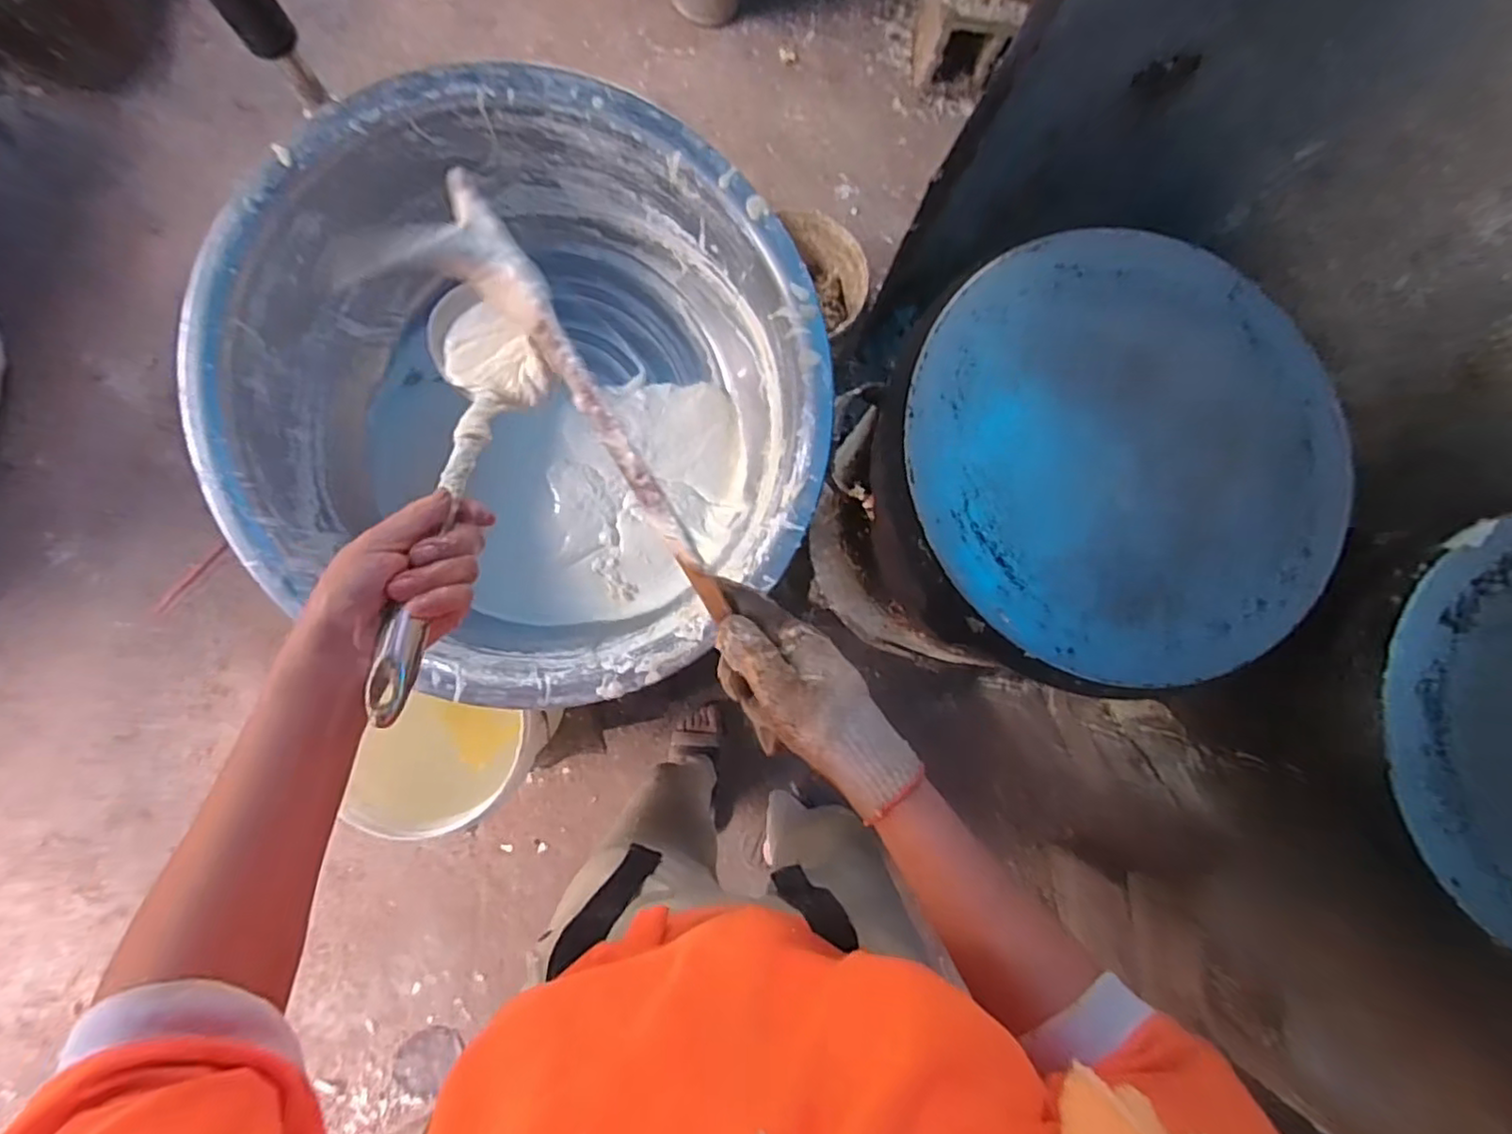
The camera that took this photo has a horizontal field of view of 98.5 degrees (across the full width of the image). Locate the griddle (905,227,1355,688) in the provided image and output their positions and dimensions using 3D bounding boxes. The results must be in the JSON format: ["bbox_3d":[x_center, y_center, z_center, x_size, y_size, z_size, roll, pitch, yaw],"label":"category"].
[{"bbox_3d":[0.308,-0.101,0.557,0.353,0.042,0.381,1,76,-4],"label":"griddle"}]

